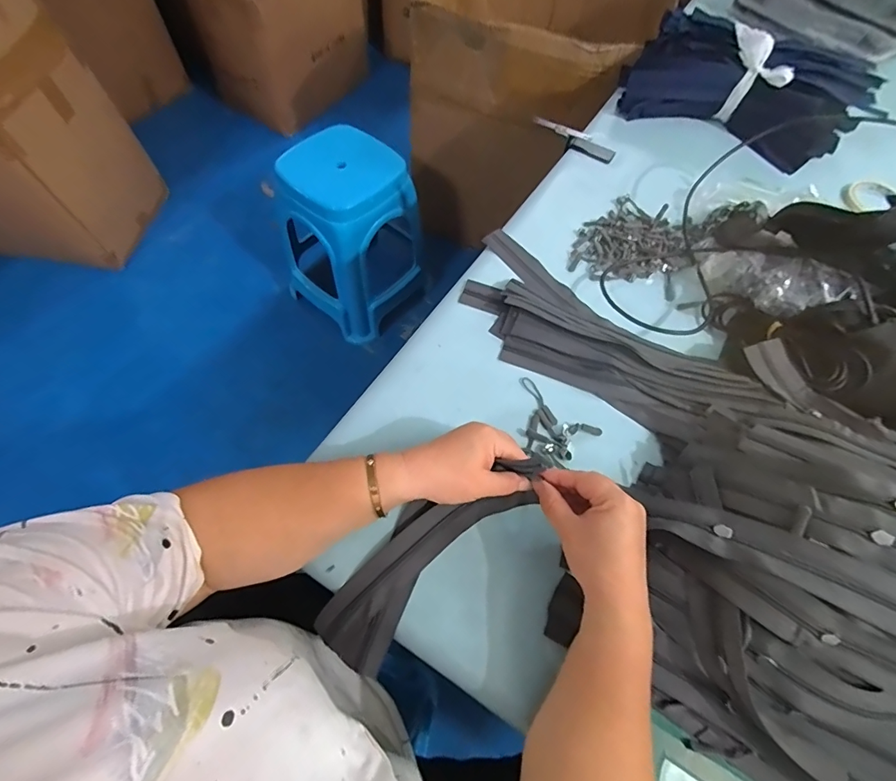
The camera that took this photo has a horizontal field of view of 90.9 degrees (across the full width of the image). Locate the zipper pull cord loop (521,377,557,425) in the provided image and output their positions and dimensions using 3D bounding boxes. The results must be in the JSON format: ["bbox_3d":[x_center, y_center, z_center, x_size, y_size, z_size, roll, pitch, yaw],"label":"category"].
[{"bbox_3d":[0.104,0.011,0.502,0.013,0.007,0.068,-23,66,-15],"label":"zipper pull cord loop"}]

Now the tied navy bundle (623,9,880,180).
[{"bbox_3d":[0.489,-0.495,0.725,0.376,0.124,0.138,19,63,7],"label":"tied navy bundle"}]

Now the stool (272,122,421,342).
[{"bbox_3d":[-0.281,-0.431,1.261,0.290,0.457,0.292,37,66,15],"label":"stool"}]

